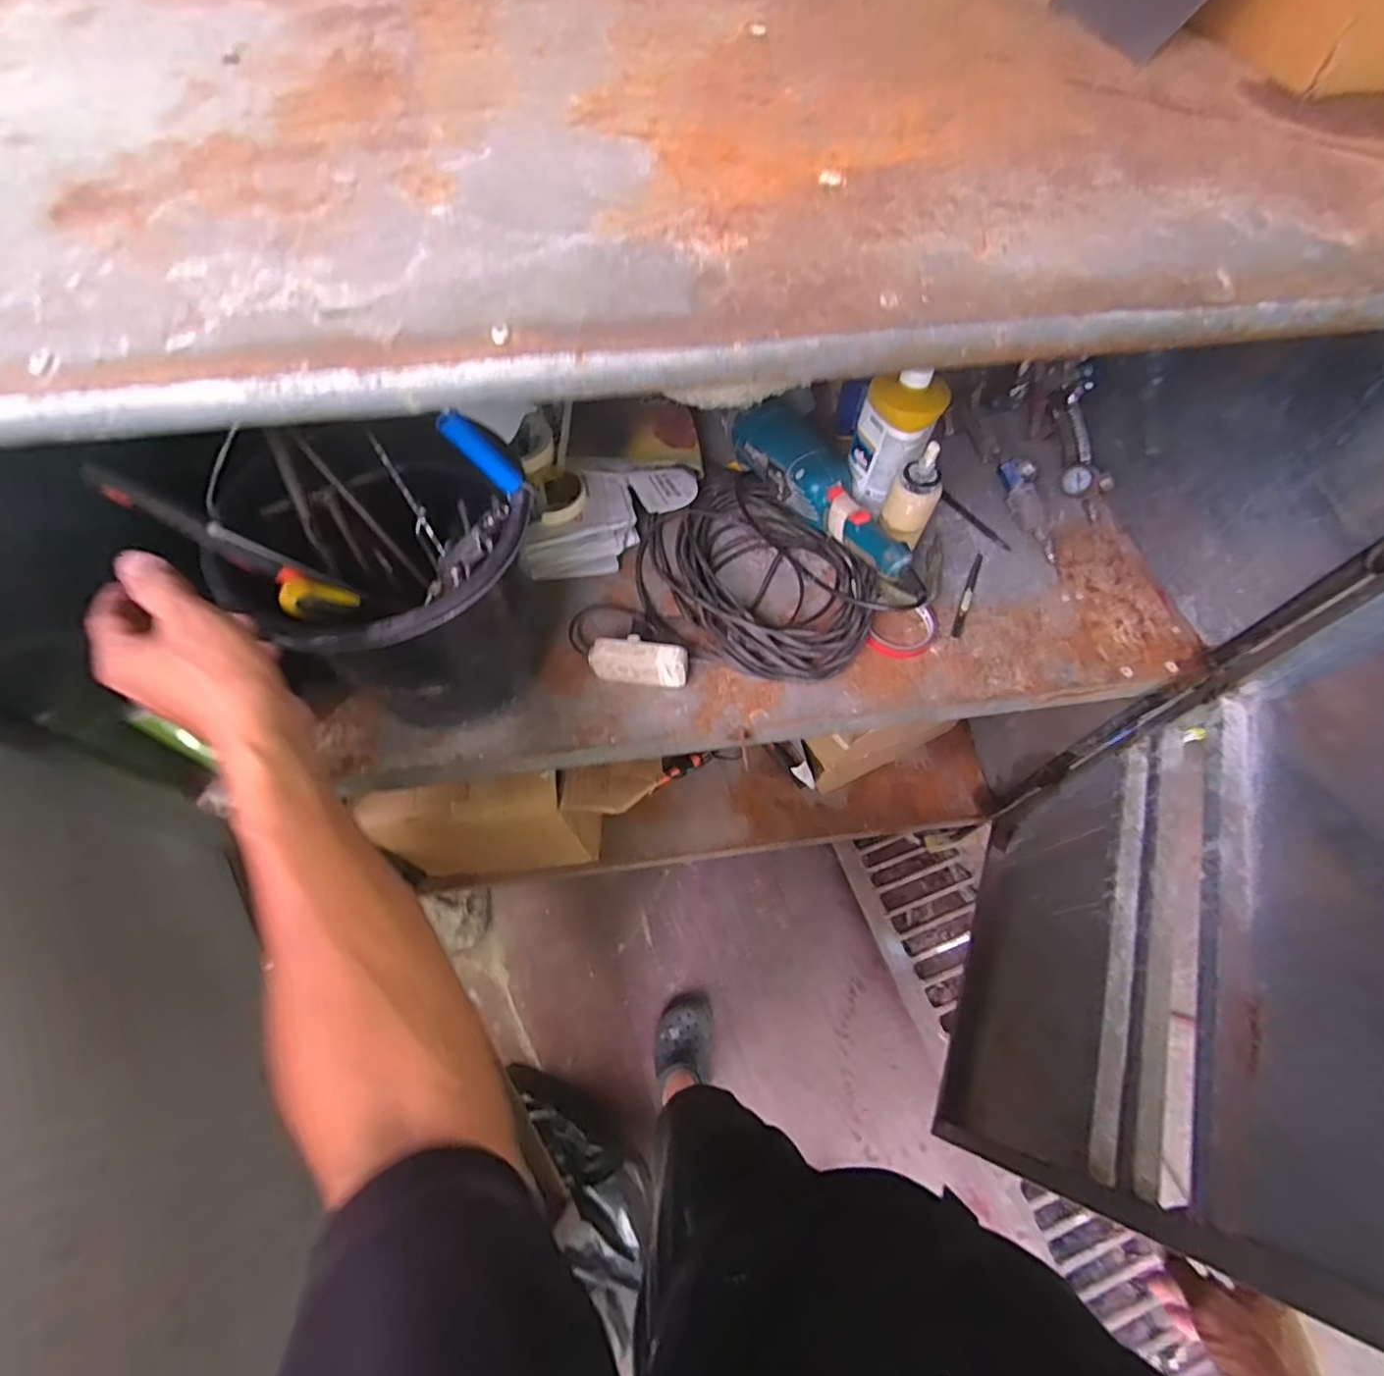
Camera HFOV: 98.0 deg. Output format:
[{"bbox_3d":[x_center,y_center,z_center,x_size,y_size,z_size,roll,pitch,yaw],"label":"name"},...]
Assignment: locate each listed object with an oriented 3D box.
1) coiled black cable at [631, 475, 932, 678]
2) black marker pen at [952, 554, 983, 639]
[{"bbox_3d":[0.073,-0.128,0.740,0.240,0.064,0.305,-39,69,-20],"label":"coiled black cable"},{"bbox_3d":[0.347,-0.119,0.754,0.012,0.007,0.136,22,63,11],"label":"black marker pen"}]

